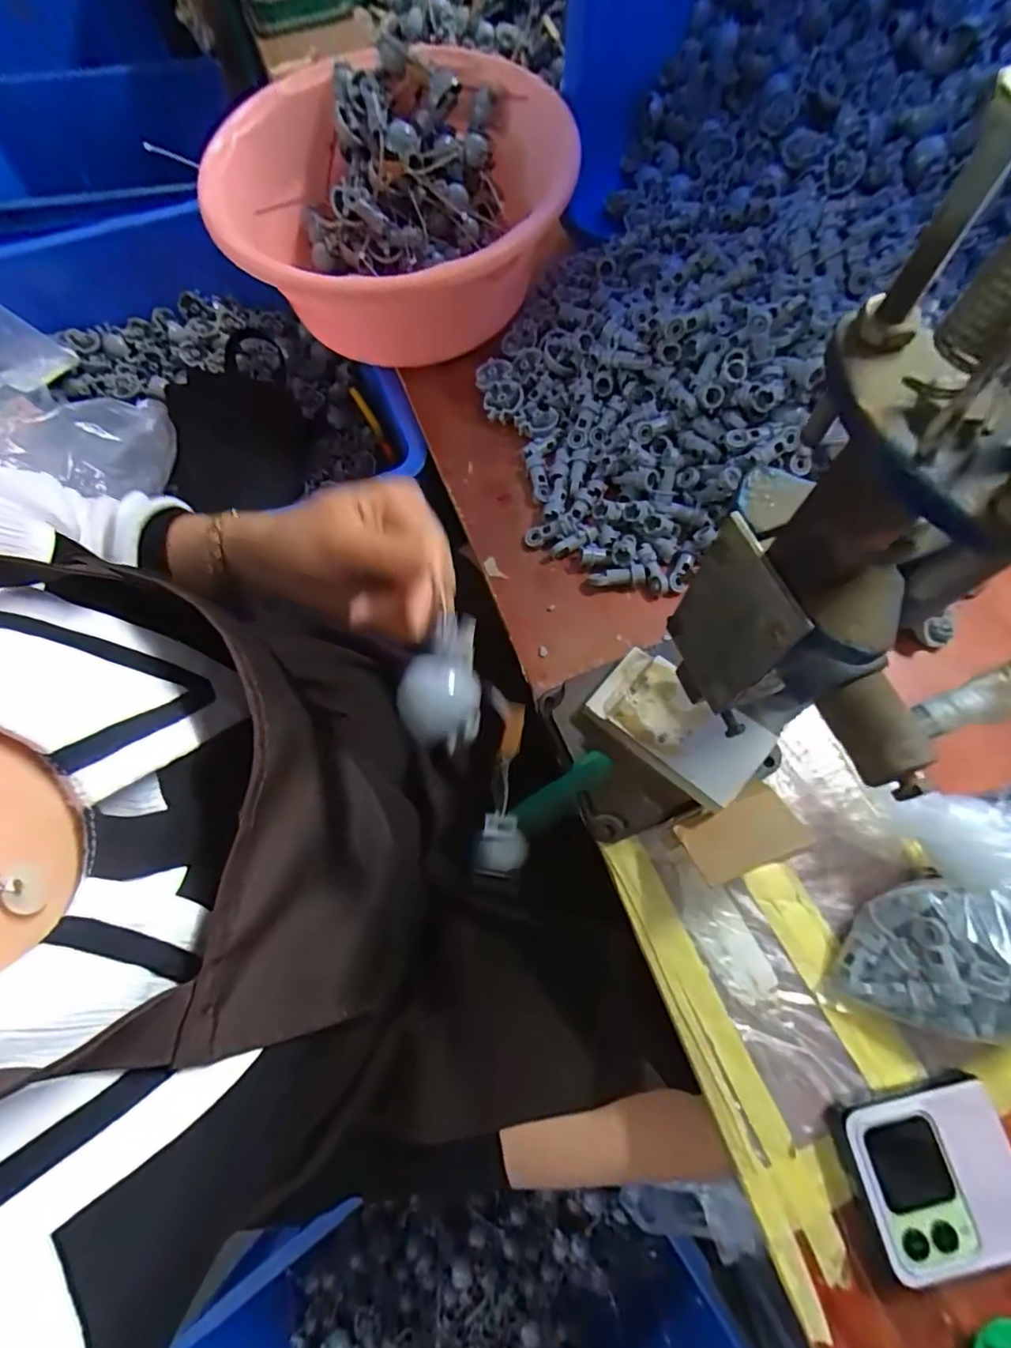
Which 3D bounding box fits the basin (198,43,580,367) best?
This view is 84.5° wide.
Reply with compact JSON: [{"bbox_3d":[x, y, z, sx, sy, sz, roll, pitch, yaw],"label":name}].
[{"bbox_3d":[-0.101,-0.449,0.533,0.309,0.102,0.356,4,68,3],"label":"basin"}]

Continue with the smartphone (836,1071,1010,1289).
[{"bbox_3d":[0.237,0.275,0.308,0.086,0.022,0.079,-12,68,-4],"label":"smartphone"}]

